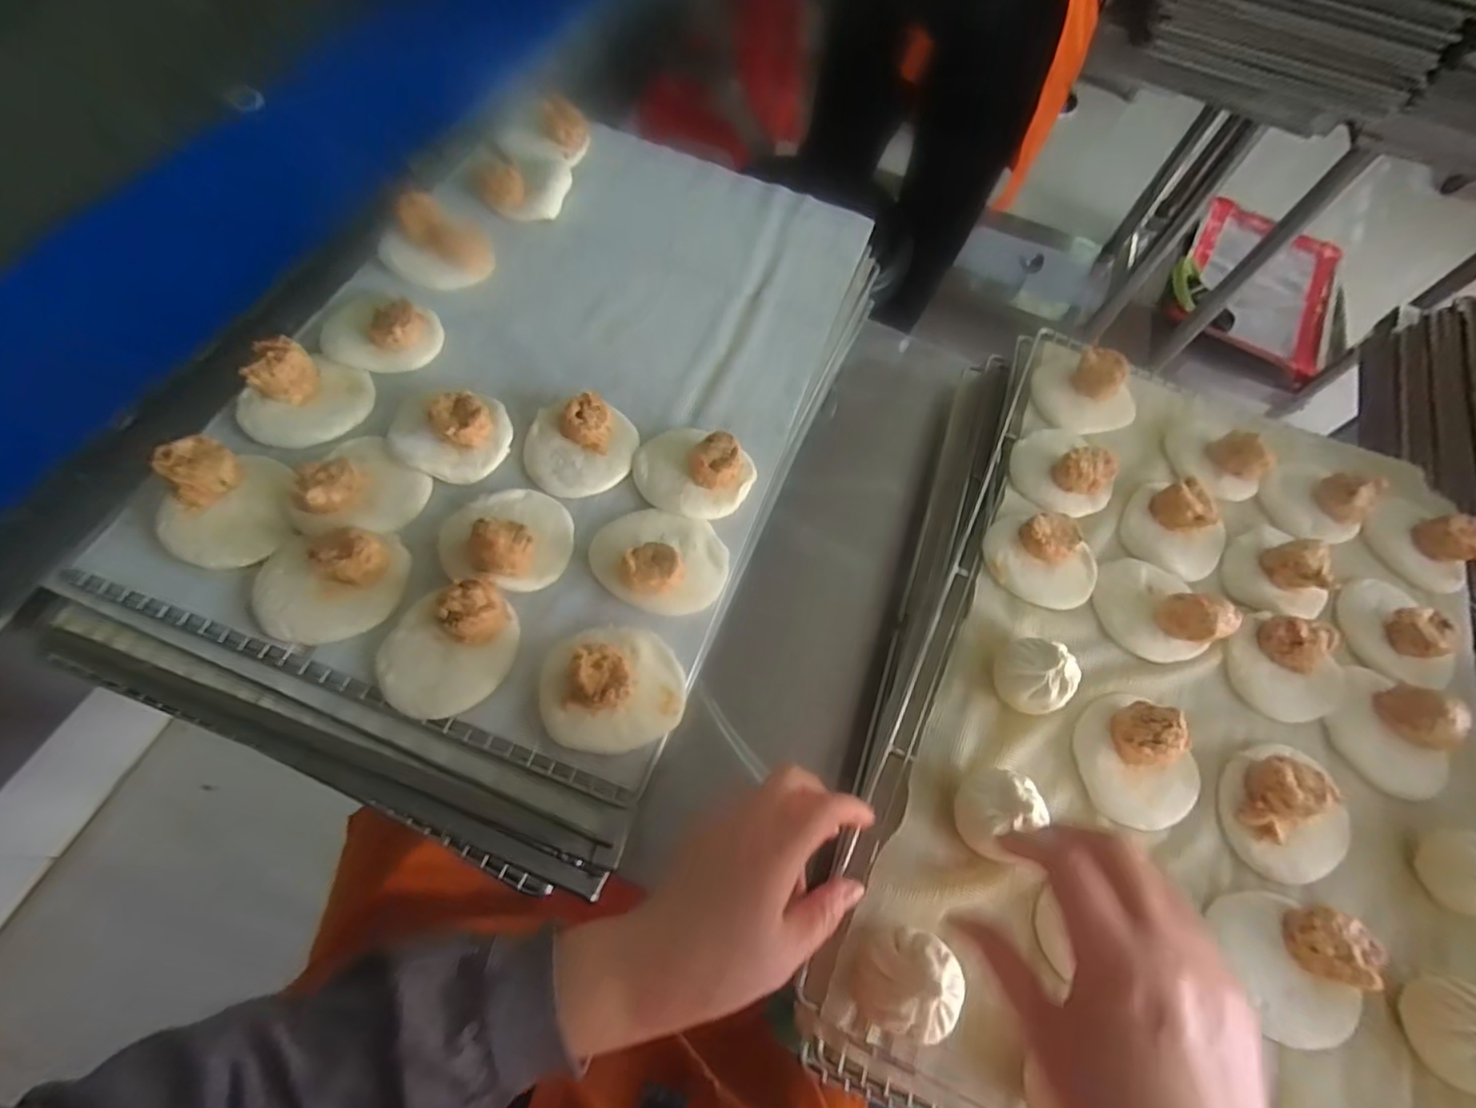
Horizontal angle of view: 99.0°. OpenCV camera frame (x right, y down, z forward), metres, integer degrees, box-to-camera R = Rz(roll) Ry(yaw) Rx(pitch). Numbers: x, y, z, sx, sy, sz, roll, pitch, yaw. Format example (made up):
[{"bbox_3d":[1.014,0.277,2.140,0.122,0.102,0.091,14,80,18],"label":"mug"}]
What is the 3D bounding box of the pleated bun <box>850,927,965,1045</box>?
[{"bbox_3d":[0.089,0.221,0.326,0.049,0.036,0.047,3,64,-6],"label":"pleated bun"}]

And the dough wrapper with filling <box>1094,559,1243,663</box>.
[{"bbox_3d":[0.308,0.036,0.459,0.073,0.038,0.079,3,64,-6],"label":"dough wrapper with filling"}]

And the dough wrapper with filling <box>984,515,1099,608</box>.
[{"bbox_3d":[0.231,0.002,0.472,0.084,0.029,0.067,16,63,1],"label":"dough wrapper with filling"}]

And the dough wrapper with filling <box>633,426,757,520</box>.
[{"bbox_3d":[-0.035,-0.064,0.475,0.085,0.028,0.073,33,65,9],"label":"dough wrapper with filling"}]

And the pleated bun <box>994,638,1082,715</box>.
[{"bbox_3d":[0.198,0.081,0.420,0.049,0.041,0.048,29,64,6],"label":"pleated bun"}]

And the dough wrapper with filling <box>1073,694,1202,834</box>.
[{"bbox_3d":[0.263,0.134,0.405,0.075,0.037,0.083,-36,75,-22],"label":"dough wrapper with filling"}]

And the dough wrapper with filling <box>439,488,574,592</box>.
[{"bbox_3d":[-0.159,-0.014,0.425,0.083,0.035,0.081,-22,68,-16],"label":"dough wrapper with filling"}]

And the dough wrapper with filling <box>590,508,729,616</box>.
[{"bbox_3d":[-0.055,0.000,0.433,0.092,0.029,0.077,14,63,0],"label":"dough wrapper with filling"}]

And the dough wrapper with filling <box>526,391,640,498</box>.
[{"bbox_3d":[-0.117,-0.084,0.471,0.080,0.022,0.071,-13,66,-13],"label":"dough wrapper with filling"}]

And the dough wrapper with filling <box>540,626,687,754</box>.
[{"bbox_3d":[-0.079,0.080,0.393,0.087,0.031,0.077,-4,64,-9],"label":"dough wrapper with filling"}]

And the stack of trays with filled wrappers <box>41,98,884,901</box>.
[{"bbox_3d":[-0.145,-0.133,0.506,0.395,0.081,0.642,22,68,6],"label":"stack of trays with filled wrappers"}]

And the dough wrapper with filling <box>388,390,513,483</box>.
[{"bbox_3d":[-0.213,-0.090,0.456,0.083,0.024,0.065,8,63,-3],"label":"dough wrapper with filling"}]

